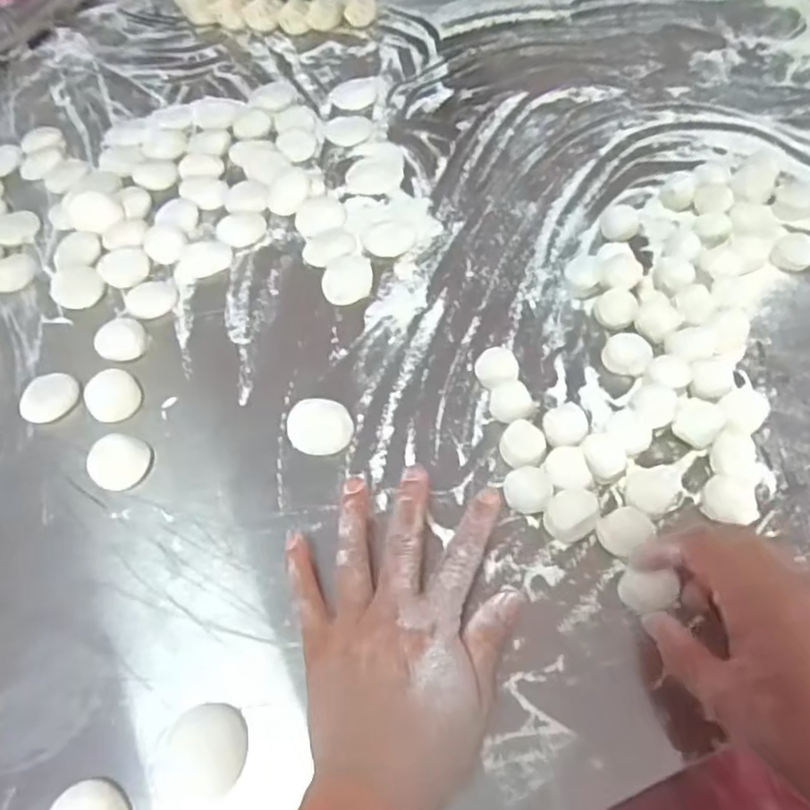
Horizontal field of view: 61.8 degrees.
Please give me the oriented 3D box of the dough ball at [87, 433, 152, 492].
[{"bbox_3d":[-0.181,0.036,0.427,0.039,0.004,0.036,-2,57,3],"label":"dough ball"}]

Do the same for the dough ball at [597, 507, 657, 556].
[{"bbox_3d":[0.120,0.070,0.371,0.027,0.021,0.023,-28,60,-13],"label":"dough ball"}]

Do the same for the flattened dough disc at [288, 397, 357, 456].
[{"bbox_3d":[-0.054,0.014,0.431,0.041,0.006,0.038,-2,57,3],"label":"flattened dough disc"}]

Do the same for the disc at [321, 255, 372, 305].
[{"bbox_3d":[-0.043,-0.093,0.500,0.036,0.004,0.045,-1,57,3],"label":"disc"}]

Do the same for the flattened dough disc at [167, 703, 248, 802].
[{"bbox_3d":[-0.098,0.170,0.333,0.038,0.004,0.042,-9,57,-2],"label":"flattened dough disc"}]

